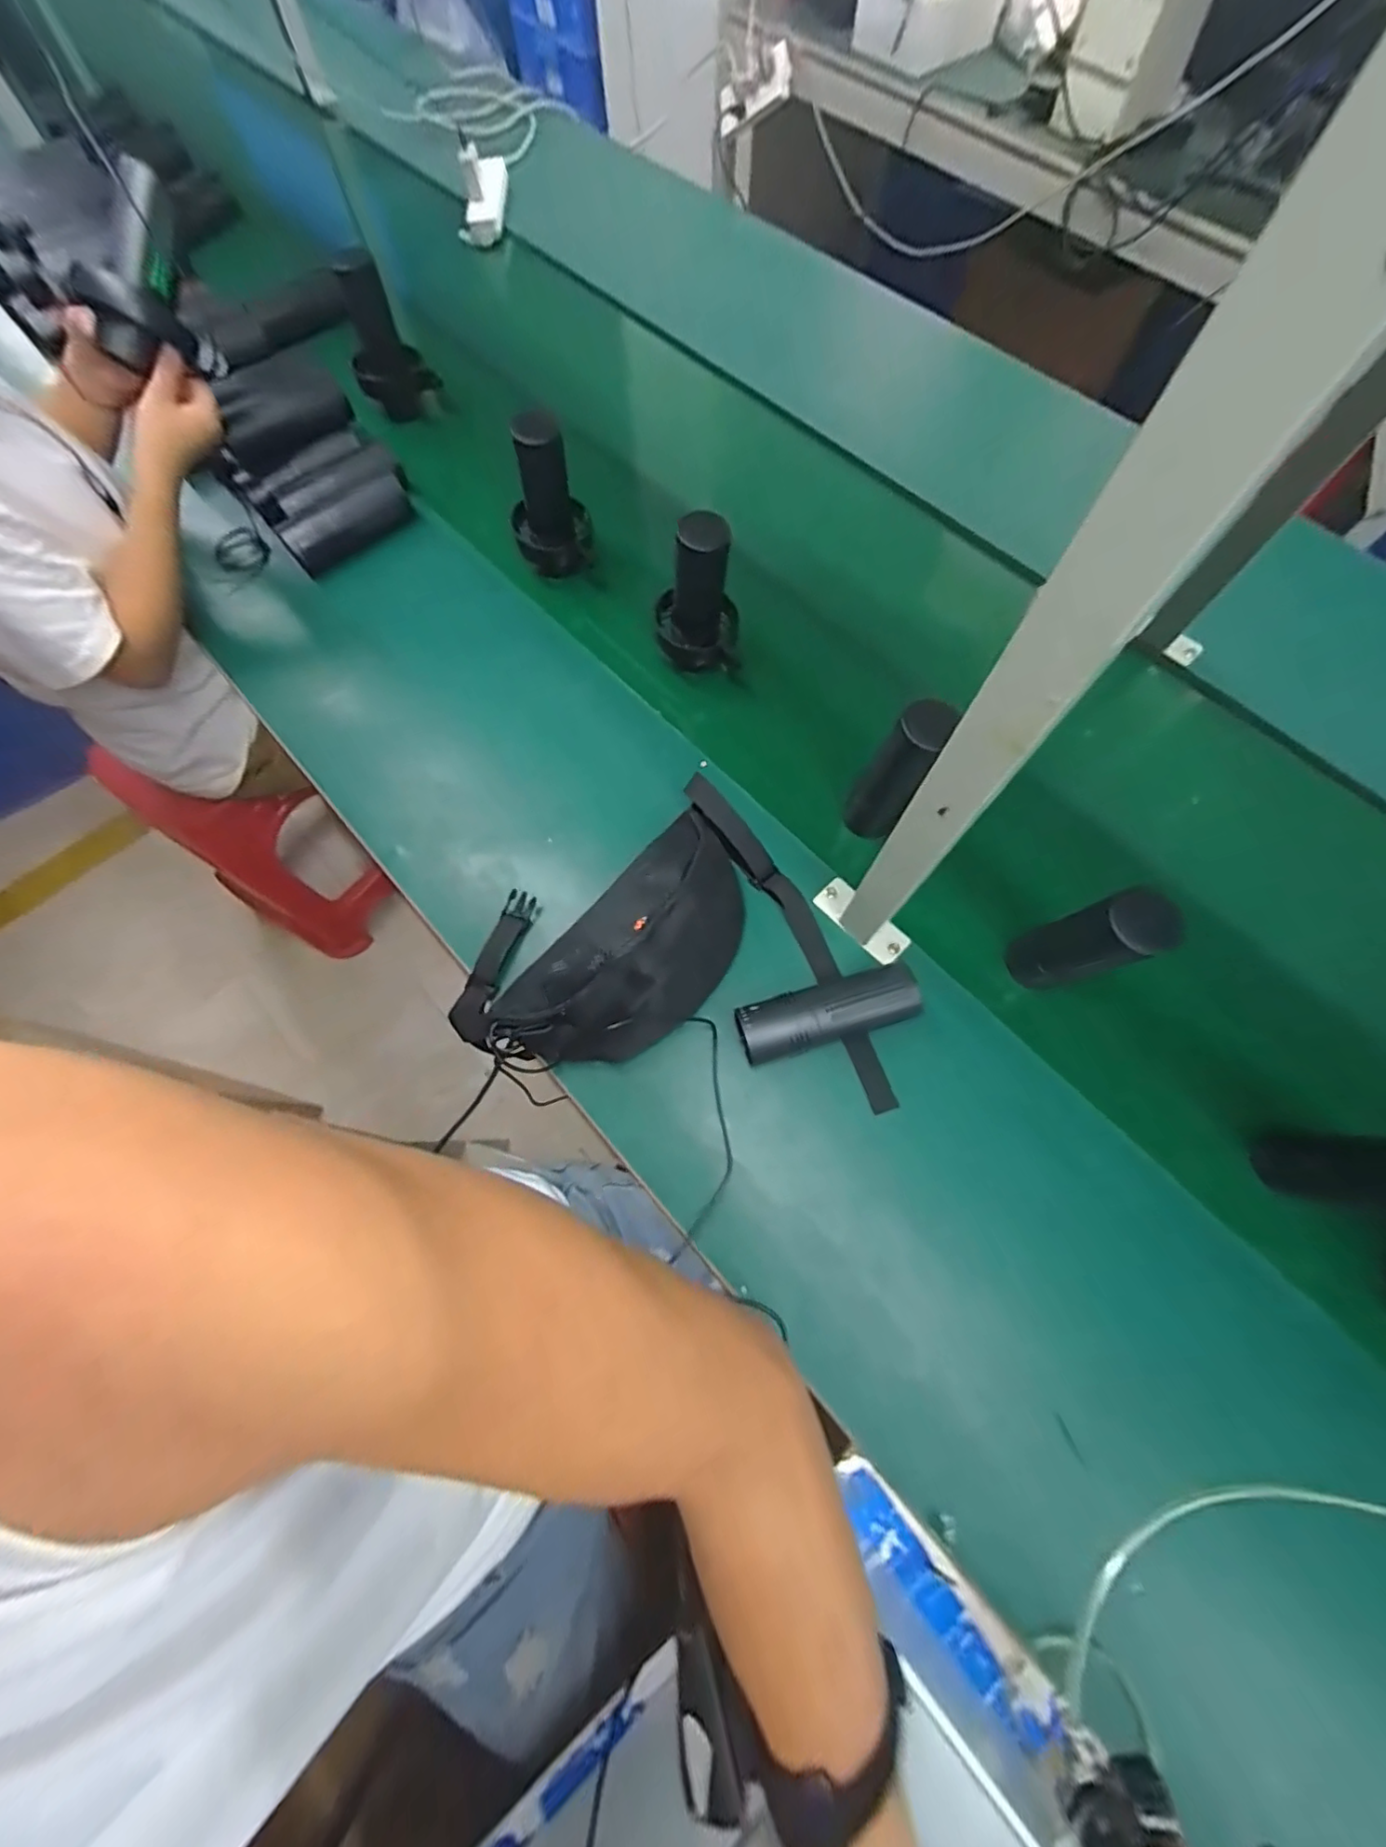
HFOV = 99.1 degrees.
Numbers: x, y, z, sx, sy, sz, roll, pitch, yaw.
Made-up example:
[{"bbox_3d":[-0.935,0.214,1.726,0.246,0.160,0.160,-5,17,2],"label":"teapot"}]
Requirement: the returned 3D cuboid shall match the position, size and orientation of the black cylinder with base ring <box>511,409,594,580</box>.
[{"bbox_3d":[-0.173,-0.499,0.706,0.091,0.178,0.084,-14,68,-4],"label":"black cylinder with base ring"}]

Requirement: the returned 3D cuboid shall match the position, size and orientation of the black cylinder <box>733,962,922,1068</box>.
[{"bbox_3d":[0.124,0.085,0.544,0.164,0.046,0.054,-16,68,-5],"label":"black cylinder"}]

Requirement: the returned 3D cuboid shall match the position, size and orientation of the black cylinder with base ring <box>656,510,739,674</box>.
[{"bbox_3d":[0.005,-0.355,0.656,0.097,0.161,0.082,0,68,1],"label":"black cylinder with base ring"}]

